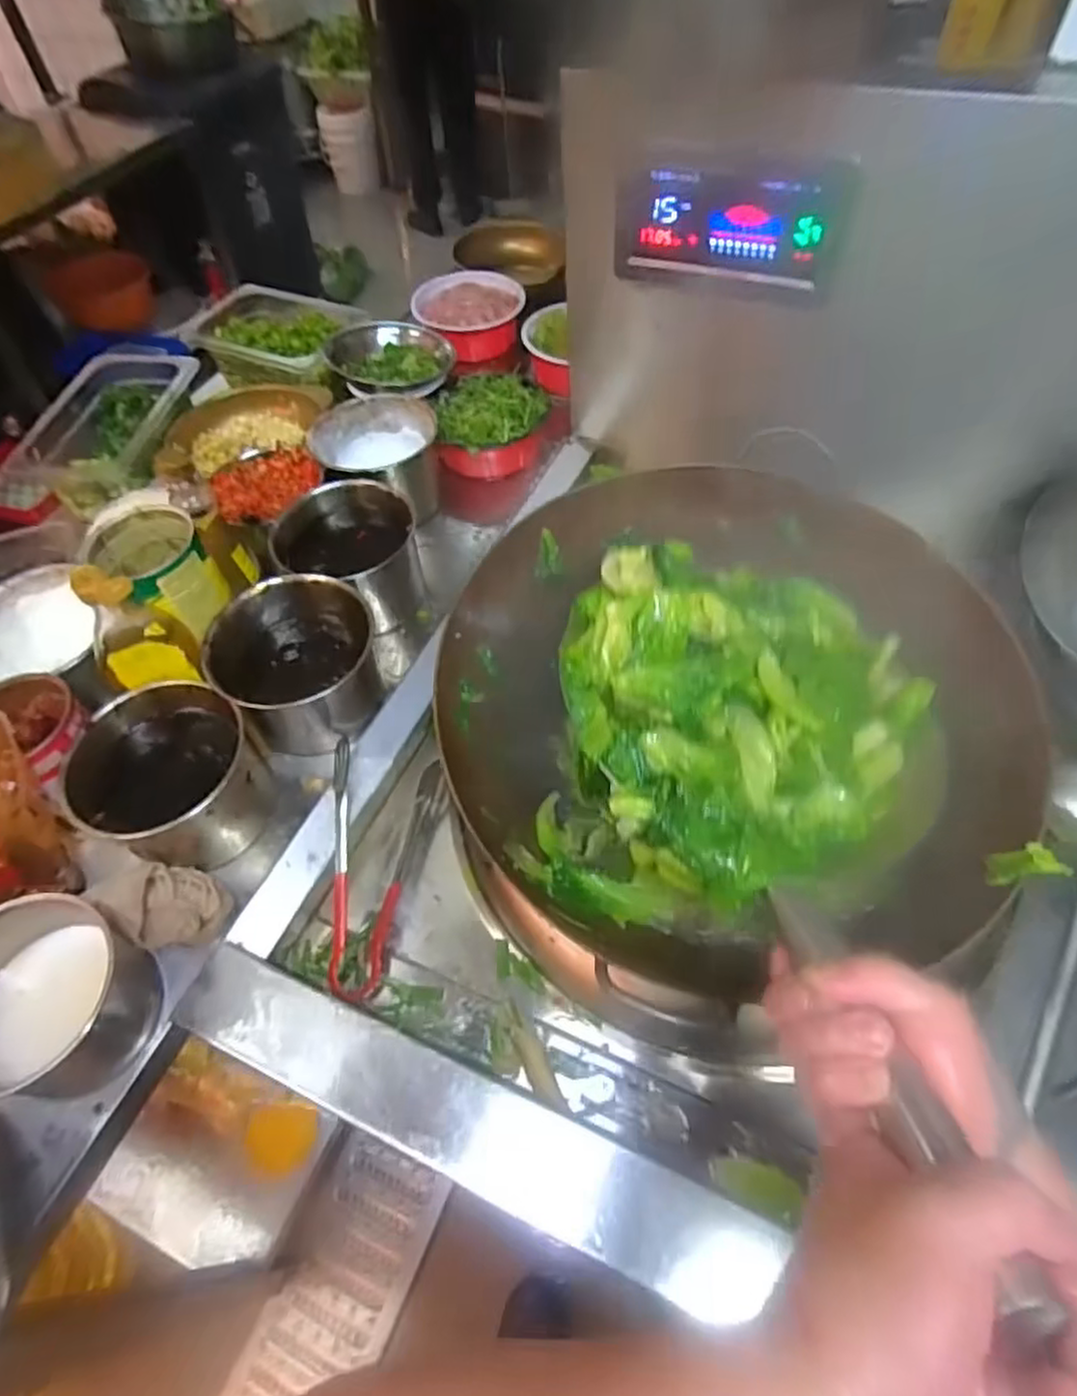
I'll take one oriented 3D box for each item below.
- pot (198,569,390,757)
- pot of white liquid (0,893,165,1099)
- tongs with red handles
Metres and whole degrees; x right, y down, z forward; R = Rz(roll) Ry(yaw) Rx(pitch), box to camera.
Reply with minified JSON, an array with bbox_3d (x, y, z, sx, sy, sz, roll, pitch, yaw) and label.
[{"bbox_3d":[-0.238,-0.031,0.704,0.144,0.119,0.132,-2,55,2],"label":"pot"},{"bbox_3d":[-0.378,0.231,0.547,0.130,0.090,0.134,-2,55,2],"label":"pot of white liquid"},{"bbox_3d":[-0.140,0.147,0.652,0.091,0.080,0.222,-6,54,-1],"label":"tongs with red handles"}]

